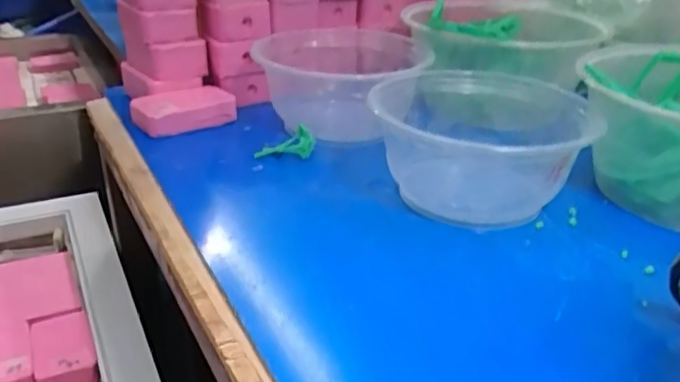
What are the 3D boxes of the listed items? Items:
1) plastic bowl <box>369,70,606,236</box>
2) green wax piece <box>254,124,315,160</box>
[{"bbox_3d":[0.087,-0.031,0.388,0.113,0.061,0.118,1,27,0],"label":"plastic bowl"},{"bbox_3d":[-0.039,-0.031,0.427,0.042,0.020,0.011,-15,27,5],"label":"green wax piece"}]

